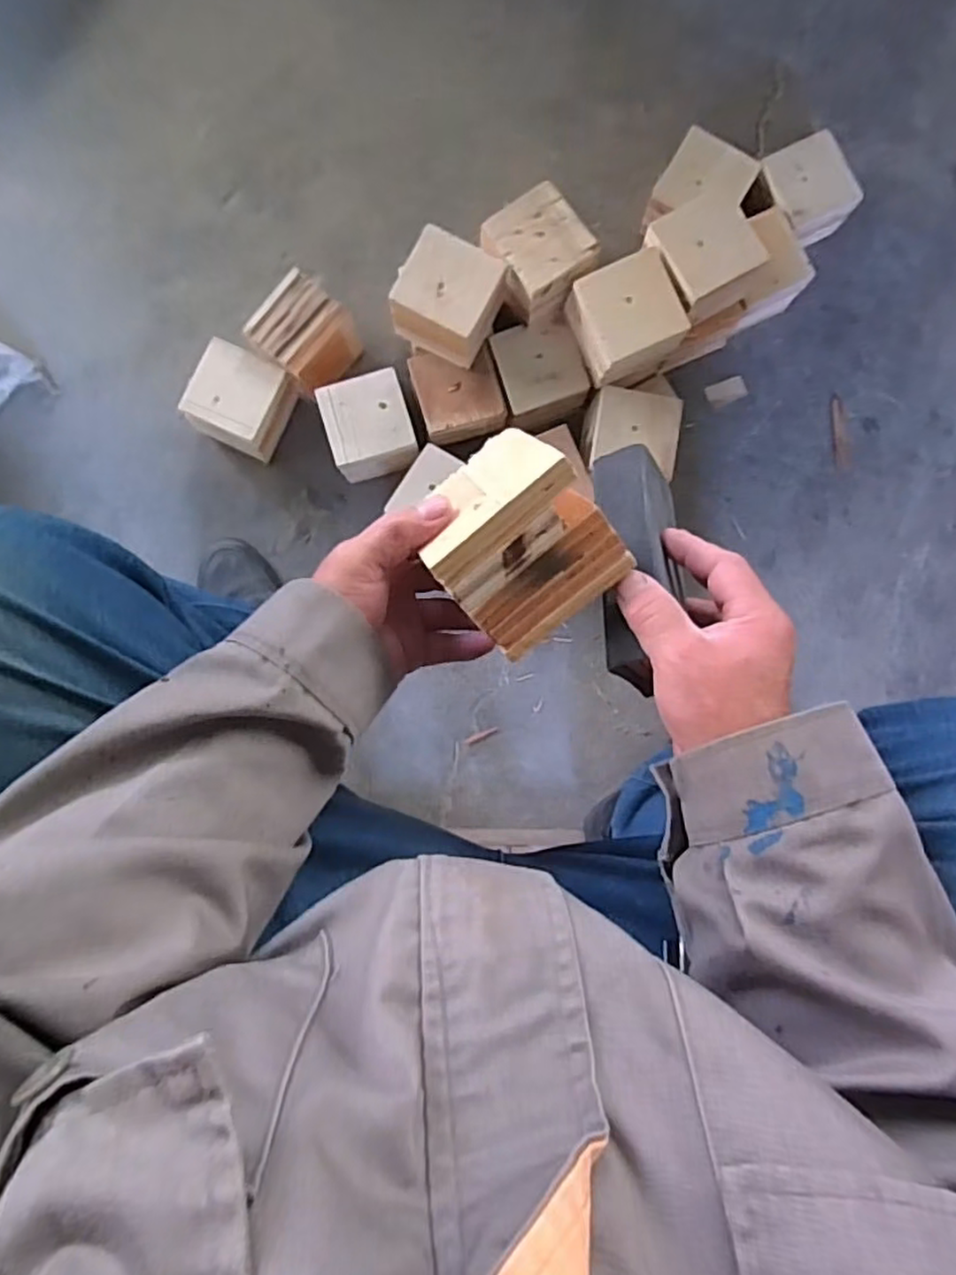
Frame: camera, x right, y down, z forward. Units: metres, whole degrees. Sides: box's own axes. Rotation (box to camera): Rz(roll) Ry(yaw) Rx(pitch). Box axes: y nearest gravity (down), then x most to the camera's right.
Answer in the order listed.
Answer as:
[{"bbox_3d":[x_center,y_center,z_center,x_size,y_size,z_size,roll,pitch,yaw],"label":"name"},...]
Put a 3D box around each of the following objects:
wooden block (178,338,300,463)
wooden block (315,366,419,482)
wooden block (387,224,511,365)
[{"bbox_3d":[-0.274,-0.270,0.798,0.099,0.068,0.103,28,87,1],"label":"wooden block"},{"bbox_3d":[-0.122,-0.240,0.789,0.093,0.077,0.095,-15,87,-2],"label":"wooden block"},{"bbox_3d":[-0.032,-0.354,0.720,0.097,0.081,0.096,31,87,1],"label":"wooden block"}]

